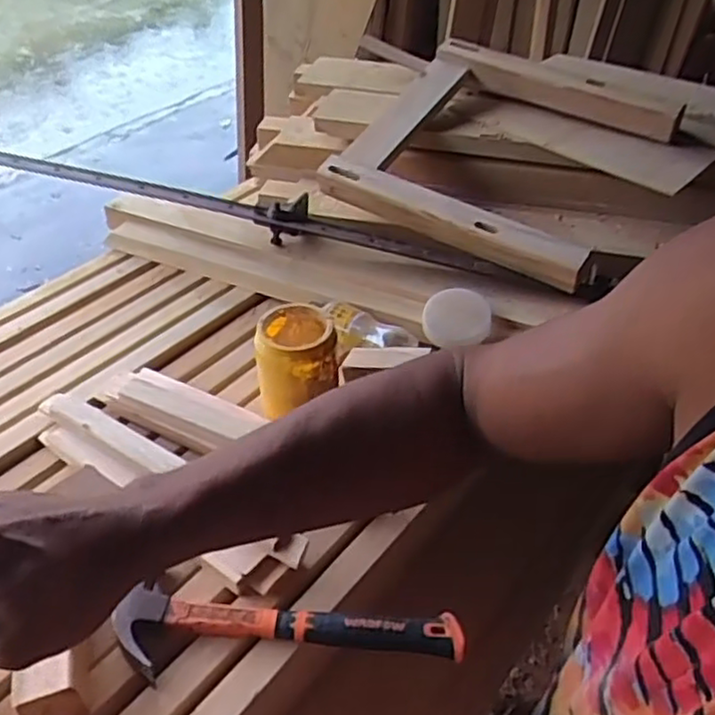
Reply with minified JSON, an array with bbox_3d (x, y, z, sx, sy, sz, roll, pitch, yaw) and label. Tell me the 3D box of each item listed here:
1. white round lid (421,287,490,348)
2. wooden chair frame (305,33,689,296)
[{"bbox_3d":[0.133,-0.055,0.943,0.088,0.019,0.091,0,60,0],"label":"white round lid"},{"bbox_3d":[0.224,-0.325,1.093,0.446,0.070,0.401,26,64,20],"label":"wooden chair frame"}]

